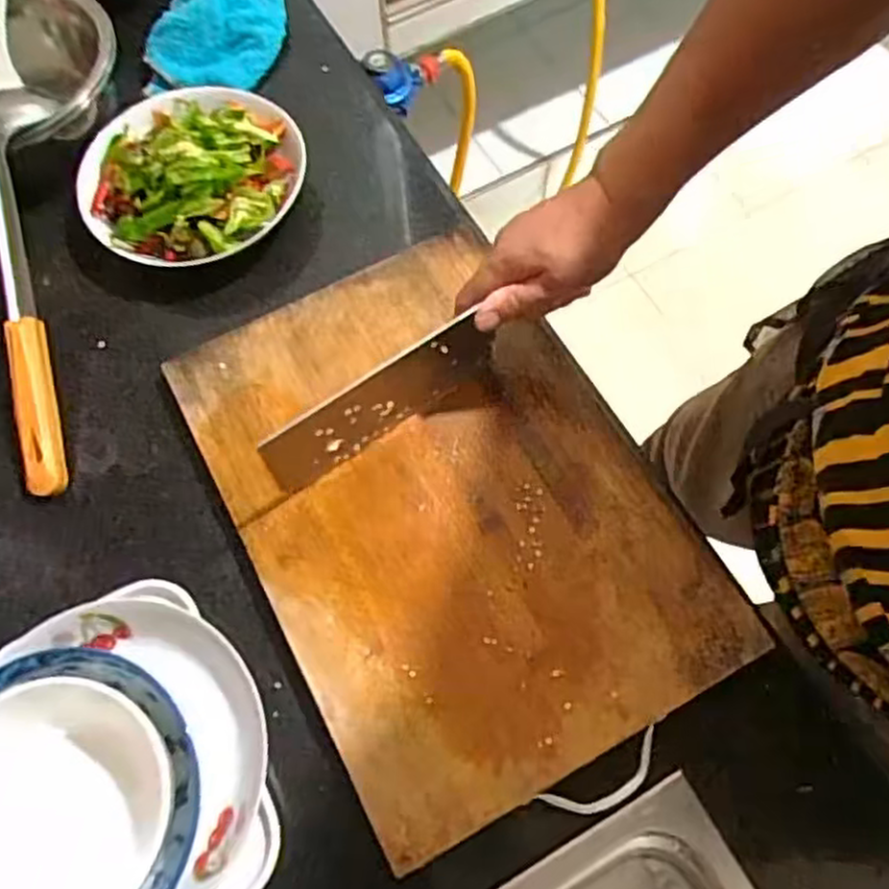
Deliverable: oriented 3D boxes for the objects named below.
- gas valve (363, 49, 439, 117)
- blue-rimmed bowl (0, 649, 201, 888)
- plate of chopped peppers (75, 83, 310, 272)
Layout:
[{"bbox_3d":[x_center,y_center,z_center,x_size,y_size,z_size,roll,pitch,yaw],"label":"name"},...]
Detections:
[{"bbox_3d":[-0.042,-0.426,0.863,0.056,0.046,0.120,38,48,13],"label":"gas valve"},{"bbox_3d":[-0.208,0.193,0.402,0.136,0.067,0.145,-1,66,2],"label":"blue-rimmed bowl"},{"bbox_3d":[-0.204,-0.224,0.590,0.157,0.054,0.171,-1,66,2],"label":"plate of chopped peppers"}]

